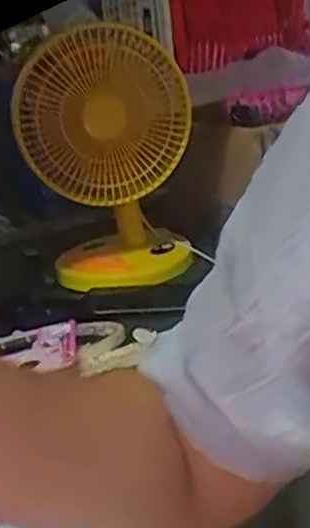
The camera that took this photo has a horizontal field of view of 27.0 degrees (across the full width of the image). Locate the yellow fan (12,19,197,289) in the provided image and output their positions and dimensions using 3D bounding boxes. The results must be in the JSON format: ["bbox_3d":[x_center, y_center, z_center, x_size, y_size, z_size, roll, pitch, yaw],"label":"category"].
[{"bbox_3d":[-0.053,-0.131,0.864,0.203,0.298,0.162,-7,20,2],"label":"yellow fan"}]

